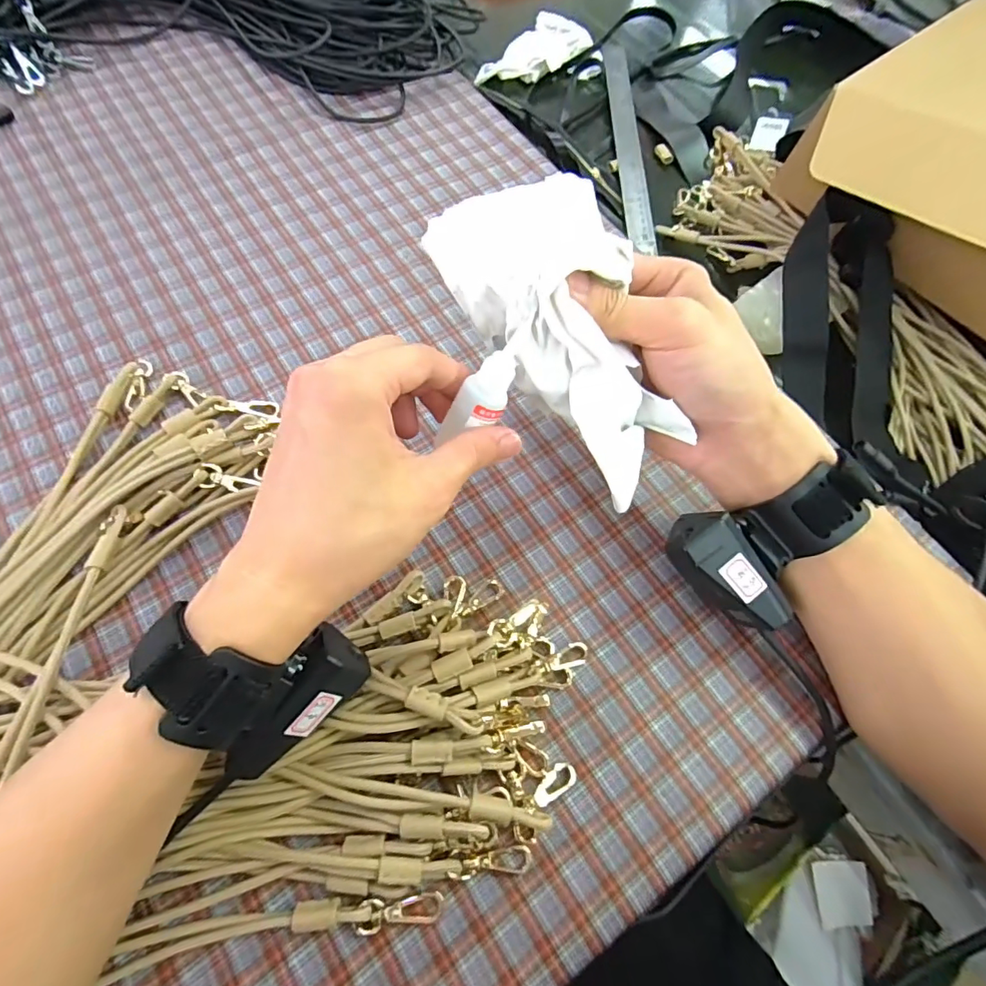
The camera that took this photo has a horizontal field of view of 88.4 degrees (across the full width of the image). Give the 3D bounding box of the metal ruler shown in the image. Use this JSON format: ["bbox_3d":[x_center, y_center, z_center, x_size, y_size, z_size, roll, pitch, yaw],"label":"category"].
[{"bbox_3d":[0.140,-0.375,0.529,0.027,0.007,0.321,0,67,1],"label":"metal ruler"}]

